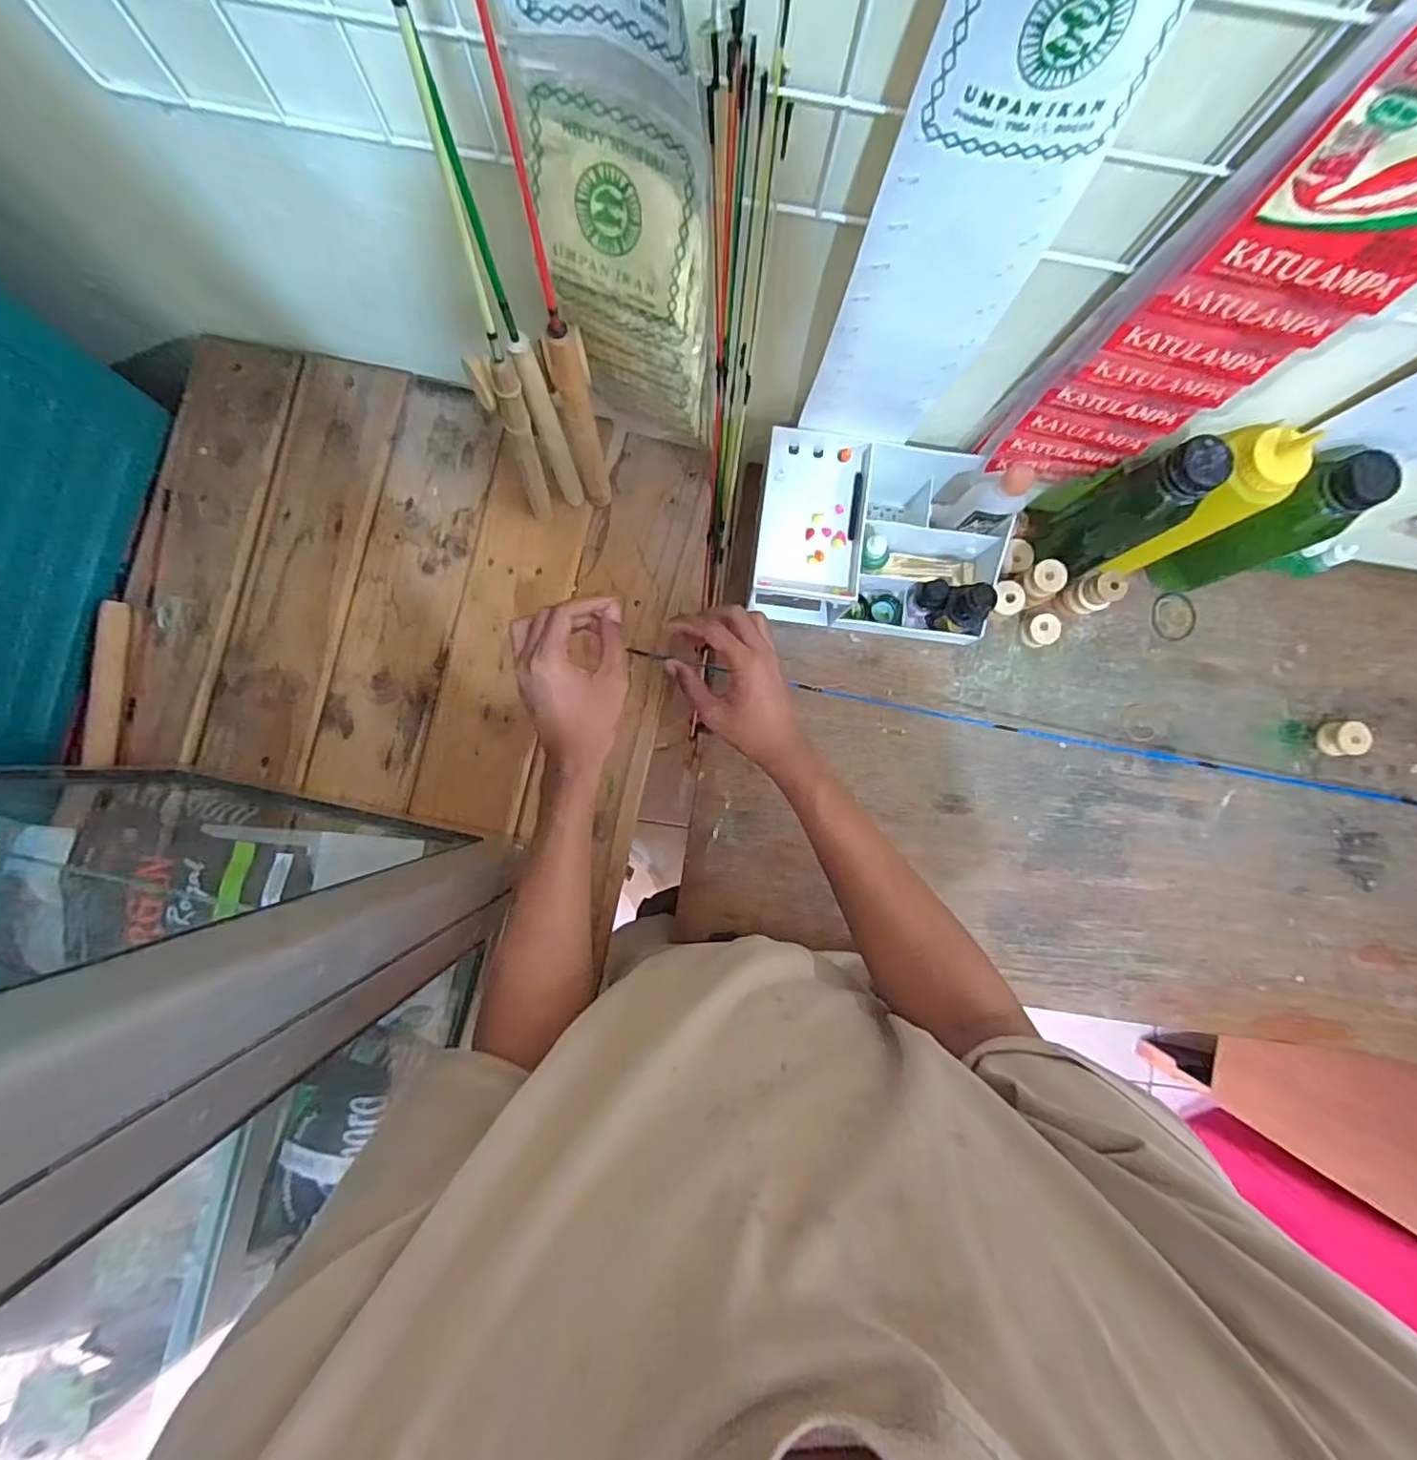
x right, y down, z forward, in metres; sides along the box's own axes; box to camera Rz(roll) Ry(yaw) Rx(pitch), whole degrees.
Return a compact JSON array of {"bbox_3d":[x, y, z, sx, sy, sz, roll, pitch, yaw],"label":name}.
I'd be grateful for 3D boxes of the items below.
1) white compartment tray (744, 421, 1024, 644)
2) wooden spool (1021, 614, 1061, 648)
[{"bbox_3d":[0.160,-0.179,0.579,0.228,0.100,0.160,9,87,0],"label":"white compartment tray"},{"bbox_3d":[0.331,-0.099,0.613,0.030,0.023,0.030,0,87,0],"label":"wooden spool"}]

